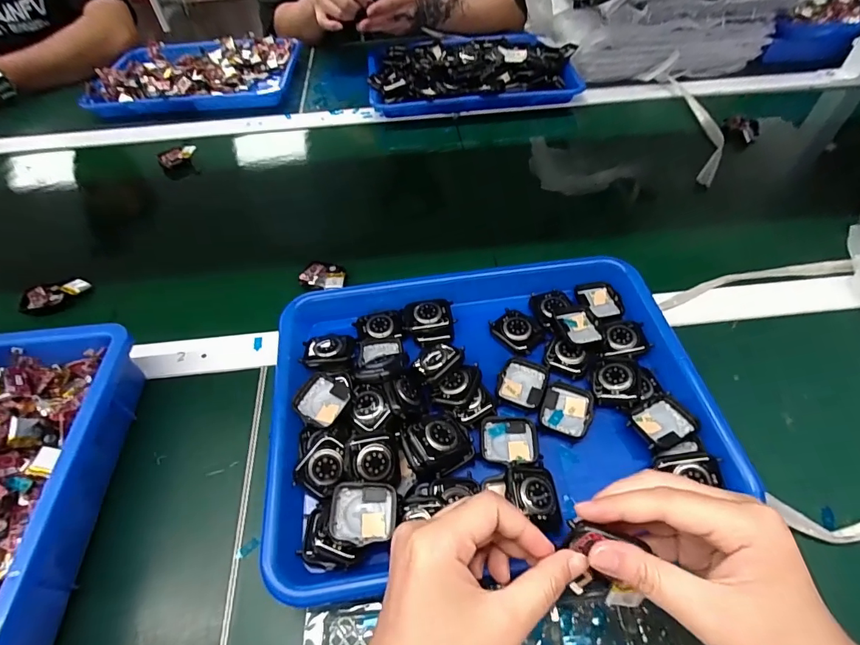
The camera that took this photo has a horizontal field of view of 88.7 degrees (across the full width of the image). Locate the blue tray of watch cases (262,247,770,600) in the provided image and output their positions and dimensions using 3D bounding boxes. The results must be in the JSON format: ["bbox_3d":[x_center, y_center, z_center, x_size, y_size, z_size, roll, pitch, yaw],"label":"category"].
[{"bbox_3d":[0.041,0.054,0.363,0.322,0.051,0.248,-8,52,-5],"label":"blue tray of watch cases"}]

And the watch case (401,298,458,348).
[{"bbox_3d":[-0.001,-0.001,0.393,0.045,0.012,0.043,-7,52,-4],"label":"watch case"}]

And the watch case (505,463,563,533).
[{"bbox_3d":[0.072,0.119,0.301,0.035,0.013,0.045,-8,52,-5],"label":"watch case"}]

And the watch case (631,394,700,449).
[{"bbox_3d":[0.174,0.075,0.329,0.043,0.009,0.034,-22,55,-15],"label":"watch case"}]

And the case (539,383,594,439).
[{"bbox_3d":[0.107,0.068,0.344,0.038,0.008,0.040,16,54,13],"label":"case"}]

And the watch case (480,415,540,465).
[{"bbox_3d":[0.060,0.089,0.331,0.042,0.011,0.038,-3,52,-1],"label":"watch case"}]

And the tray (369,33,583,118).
[{"bbox_3d":[0.062,-0.415,0.712,0.322,0.049,0.222,-5,52,-2],"label":"tray"}]

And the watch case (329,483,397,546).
[{"bbox_3d":[-0.043,0.125,0.287,0.041,0.013,0.036,-1,52,1],"label":"watch case"}]

